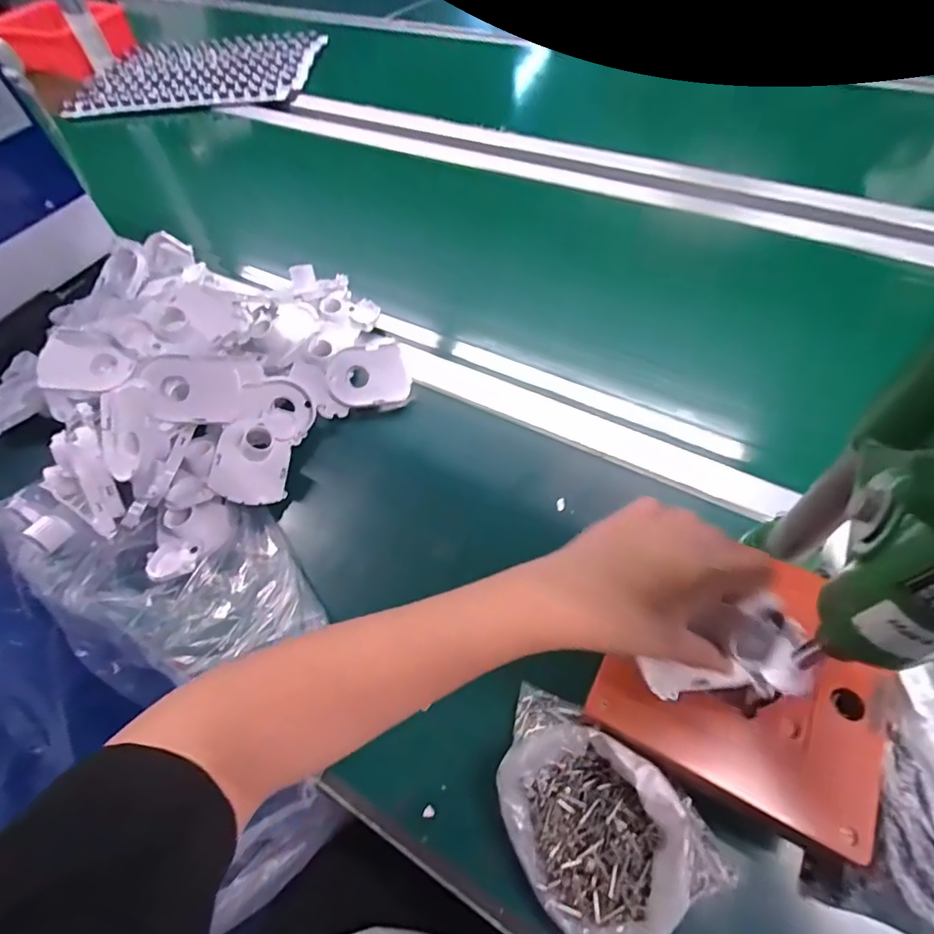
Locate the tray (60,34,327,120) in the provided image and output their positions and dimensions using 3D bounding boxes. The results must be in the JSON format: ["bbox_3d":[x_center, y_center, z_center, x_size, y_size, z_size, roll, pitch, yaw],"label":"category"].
[{"bbox_3d":[-0.554,-0.827,1.065,0.464,0.019,0.314,-6,56,1],"label":"tray"}]

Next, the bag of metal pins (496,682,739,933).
[{"bbox_3d":[0.075,0.214,0.305,0.145,0.049,0.094,33,65,24],"label":"bag of metal pins"}]

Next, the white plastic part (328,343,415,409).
[{"bbox_3d":[-0.106,-0.096,0.555,0.086,0.021,0.063,-5,90,-10],"label":"white plastic part"}]

